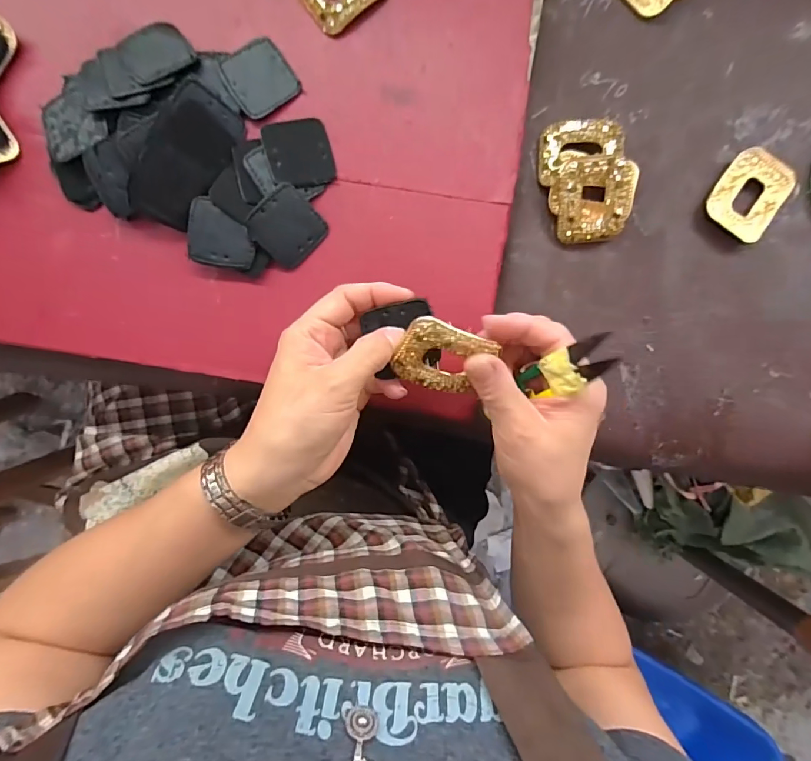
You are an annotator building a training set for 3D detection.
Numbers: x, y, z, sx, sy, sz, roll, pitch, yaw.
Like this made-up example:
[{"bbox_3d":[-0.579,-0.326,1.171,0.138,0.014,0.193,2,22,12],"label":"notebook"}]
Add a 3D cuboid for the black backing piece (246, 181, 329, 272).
[{"bbox_3d":[-0.081,-0.104,0.299,0.043,0.004,0.043,-45,114,-3],"label":"black backing piece"}]

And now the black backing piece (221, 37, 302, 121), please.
[{"bbox_3d":[-0.099,-0.206,0.298,0.042,0.005,0.046,-33,93,2],"label":"black backing piece"}]

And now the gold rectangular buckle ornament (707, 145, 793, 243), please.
[{"bbox_3d":[0.248,-0.134,0.317,0.046,0.009,0.063,32,93,-2],"label":"gold rectangular buckle ornament"}]

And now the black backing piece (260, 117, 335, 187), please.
[{"bbox_3d":[-0.072,-0.154,0.298,0.042,0.004,0.044,-16,93,-15],"label":"black backing piece"}]

